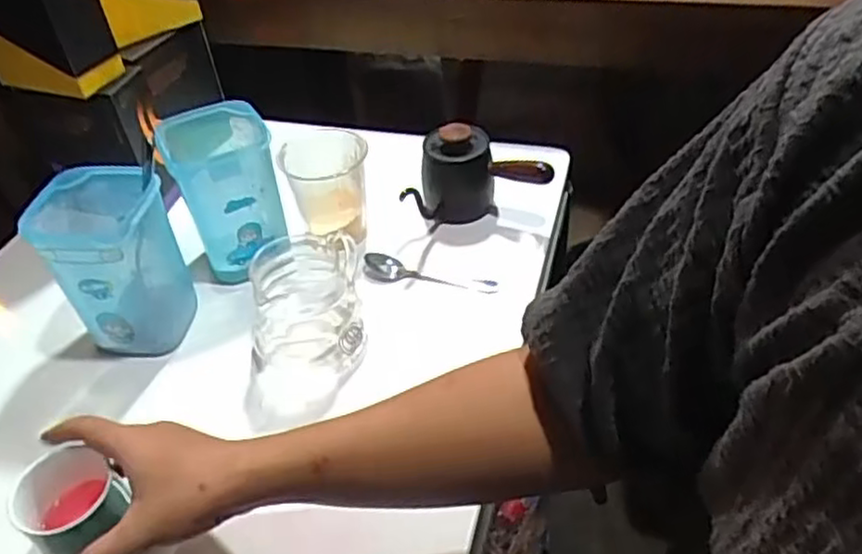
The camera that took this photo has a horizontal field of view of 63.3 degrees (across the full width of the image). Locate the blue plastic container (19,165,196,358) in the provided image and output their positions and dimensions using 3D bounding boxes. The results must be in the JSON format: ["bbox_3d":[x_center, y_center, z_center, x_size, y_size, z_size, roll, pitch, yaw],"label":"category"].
[{"bbox_3d":[-0.285,-0.008,0.637,0.095,0.150,0.096,0,43,6],"label":"blue plastic container"}]

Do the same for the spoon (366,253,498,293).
[{"bbox_3d":[-0.001,-0.006,0.699,0.135,0.021,0.024,7,45,14],"label":"spoon"}]

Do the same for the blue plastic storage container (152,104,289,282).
[{"bbox_3d":[-0.201,-0.082,0.701,0.094,0.147,0.093,-19,45,-14],"label":"blue plastic storage container"}]

